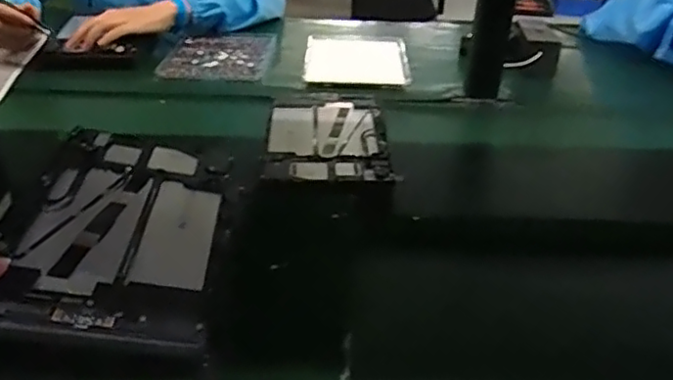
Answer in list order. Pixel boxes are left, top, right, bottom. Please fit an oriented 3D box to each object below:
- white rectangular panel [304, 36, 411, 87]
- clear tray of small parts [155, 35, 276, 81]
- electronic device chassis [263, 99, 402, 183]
[{"bbox_3d":[0.033,-0.221,1.023,0.165,0.014,0.240,1,32,-1],"label":"white rectangular panel"},{"bbox_3d":[-0.196,-0.223,1.030,0.166,0.013,0.206,2,32,1],"label":"clear tray of small parts"},{"bbox_3d":[-0.012,-0.066,0.761,0.145,0.009,0.208,-1,32,-4],"label":"electronic device chassis"}]

